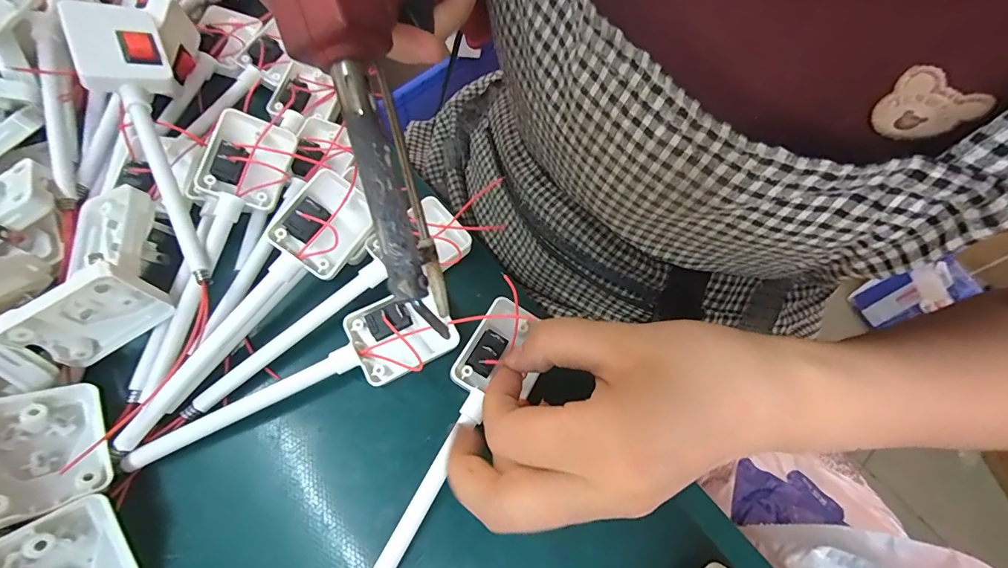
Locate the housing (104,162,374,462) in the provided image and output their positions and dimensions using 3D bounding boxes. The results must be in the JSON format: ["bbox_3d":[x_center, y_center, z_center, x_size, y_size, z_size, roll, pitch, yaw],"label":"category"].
[{"bbox_3d":[-0.119,0.008,0.198,0.037,0.024,0.149,31,66,12],"label":"housing"}]

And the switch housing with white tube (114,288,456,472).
[{"bbox_3d":[-0.094,0.046,0.197,0.145,0.014,0.037,-27,68,-15],"label":"switch housing with white tube"}]

